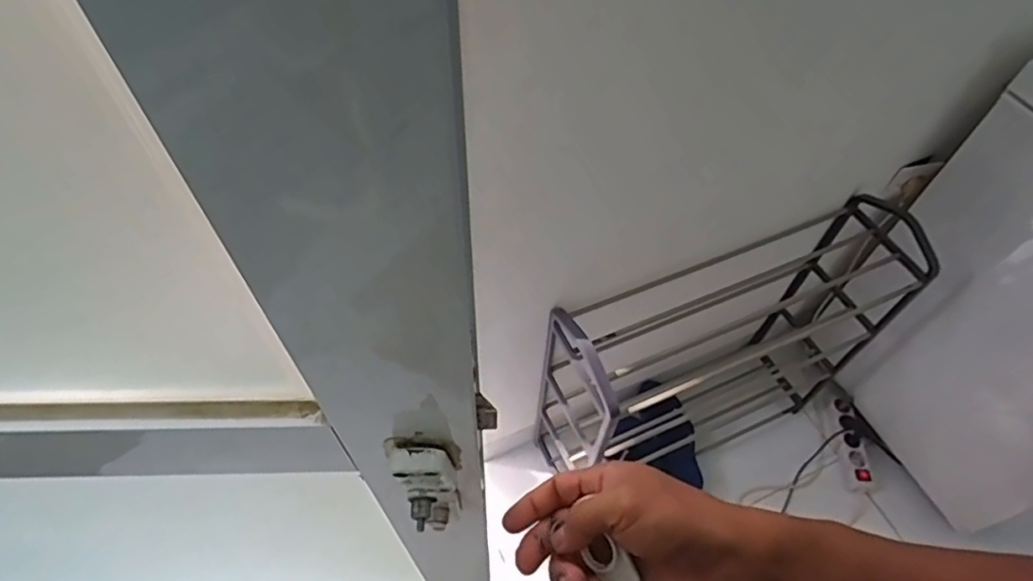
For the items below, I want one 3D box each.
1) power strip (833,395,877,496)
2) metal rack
[{"bbox_3d":[0.785,0.355,1.401,0.056,0.053,0.222,-1,67,-1],"label":"power strip"},{"bbox_3d":[0.391,0.156,1.197,0.679,0.632,0.235,-20,59,-14],"label":"metal rack"}]

